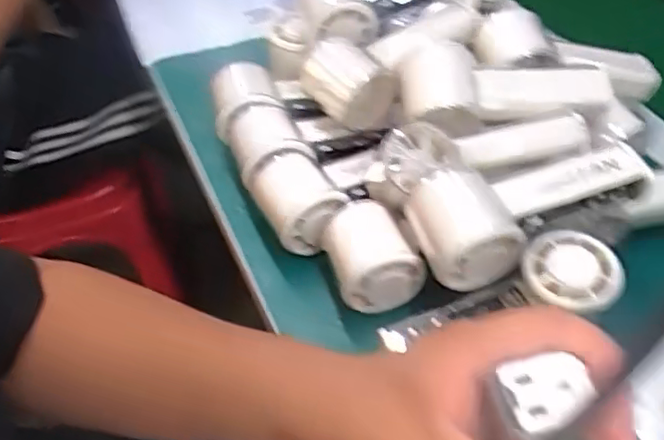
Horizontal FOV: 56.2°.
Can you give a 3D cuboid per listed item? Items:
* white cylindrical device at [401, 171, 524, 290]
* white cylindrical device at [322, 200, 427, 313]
[{"bbox_3d":[0.082,0.004,0.394,0.056,0.046,0.065,-19,52,-14],"label":"white cylindrical device"},{"bbox_3d":[0.026,0.023,0.433,0.052,0.049,0.065,-17,52,-13],"label":"white cylindrical device"}]

